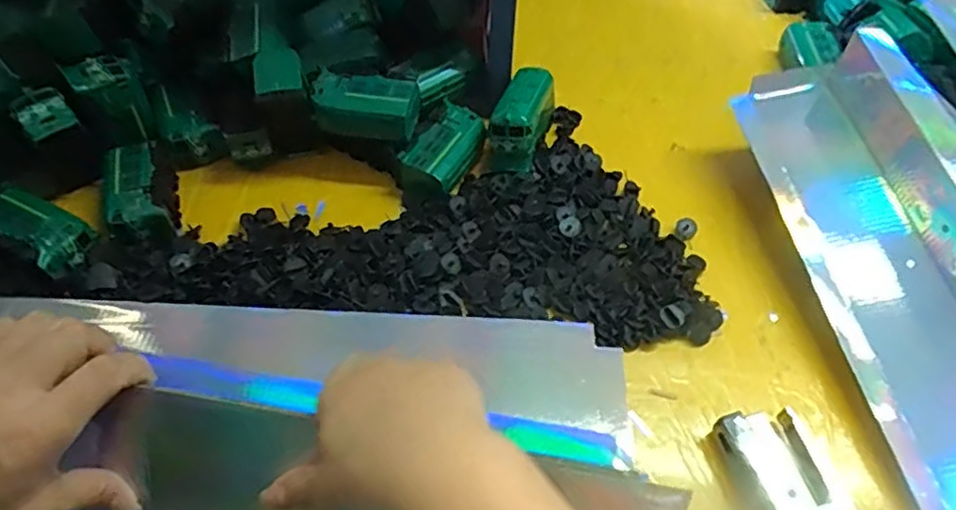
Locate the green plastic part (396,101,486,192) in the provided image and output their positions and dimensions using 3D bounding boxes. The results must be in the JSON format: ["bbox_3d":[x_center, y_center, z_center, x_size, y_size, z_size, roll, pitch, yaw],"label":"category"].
[{"bbox_3d":[-0.028,-0.098,0.592,0.049,0.035,0.089,23,56,15],"label":"green plastic part"}]

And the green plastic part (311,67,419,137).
[{"bbox_3d":[-0.101,-0.133,0.570,0.091,0.038,0.049,7,54,5],"label":"green plastic part"}]

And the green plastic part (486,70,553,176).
[{"bbox_3d":[0.041,-0.129,0.599,0.043,0.047,0.103,15,55,10],"label":"green plastic part"}]

